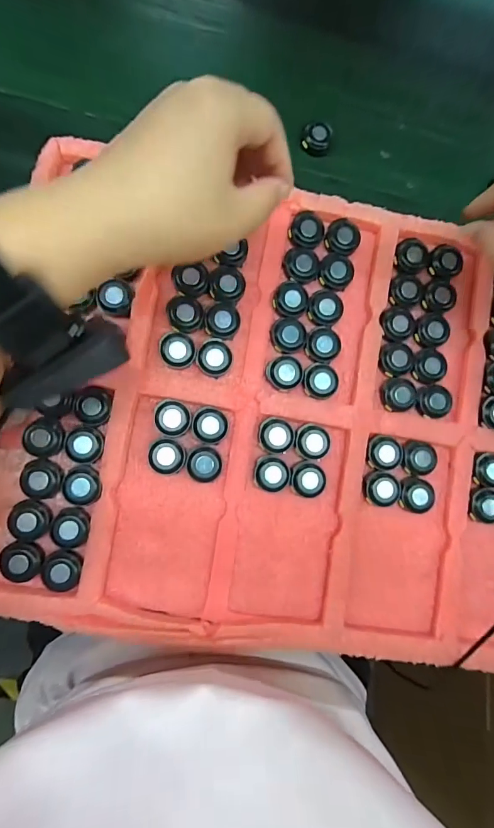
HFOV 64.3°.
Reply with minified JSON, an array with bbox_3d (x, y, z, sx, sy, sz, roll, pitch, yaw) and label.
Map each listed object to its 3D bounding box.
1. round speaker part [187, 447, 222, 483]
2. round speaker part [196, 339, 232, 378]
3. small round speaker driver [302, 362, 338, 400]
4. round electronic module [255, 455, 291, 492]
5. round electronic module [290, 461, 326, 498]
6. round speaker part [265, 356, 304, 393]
[{"bbox_3d":[-0.035,0.041,0.319,0.027,0.015,0.028,0,84,-7],"label":"round speaker part"},{"bbox_3d":[-0.027,-0.047,0.323,0.028,0.007,0.030,2,83,-7],"label":"round speaker part"},{"bbox_3d":[0.062,-0.028,0.331,0.028,0.005,0.030,-11,85,-8],"label":"small round speaker driver"},{"bbox_3d":[0.021,0.049,0.325,0.029,0.015,0.029,1,84,-7],"label":"round electronic module"},{"bbox_3d":[0.050,0.054,0.330,0.027,0.017,0.029,1,84,-7],"label":"round electronic module"},{"bbox_3d":[0.032,-0.035,0.328,0.030,0.007,0.030,1,84,-7],"label":"round speaker part"}]

